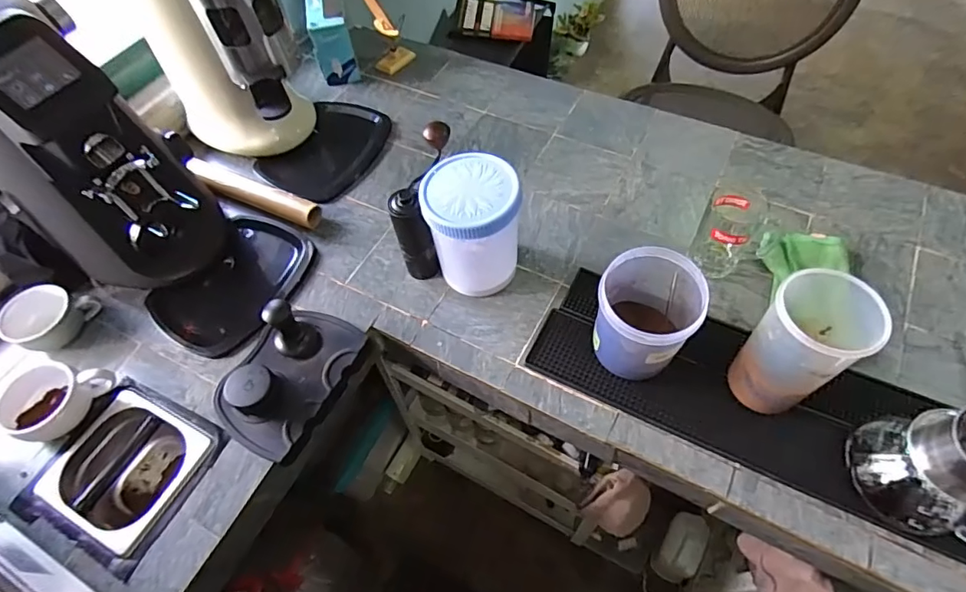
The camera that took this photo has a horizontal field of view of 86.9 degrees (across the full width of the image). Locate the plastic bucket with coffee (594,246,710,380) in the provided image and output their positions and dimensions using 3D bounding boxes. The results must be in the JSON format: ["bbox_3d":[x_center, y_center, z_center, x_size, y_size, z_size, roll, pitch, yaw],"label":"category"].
[{"bbox_3d":[0.201,0.027,0.634,0.112,0.161,0.126,36,66,23],"label":"plastic bucket with coffee"}]

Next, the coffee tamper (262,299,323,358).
[{"bbox_3d":[-0.265,0.048,0.706,0.058,0.086,0.054,-37,63,-19],"label":"coffee tamper"}]

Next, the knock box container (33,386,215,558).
[{"bbox_3d":[-0.458,0.247,0.699,0.175,0.129,0.163,21,61,16],"label":"knock box container"}]

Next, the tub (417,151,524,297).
[{"bbox_3d":[-0.013,-0.092,0.720,0.120,0.175,0.122,-2,57,3],"label":"tub"}]

